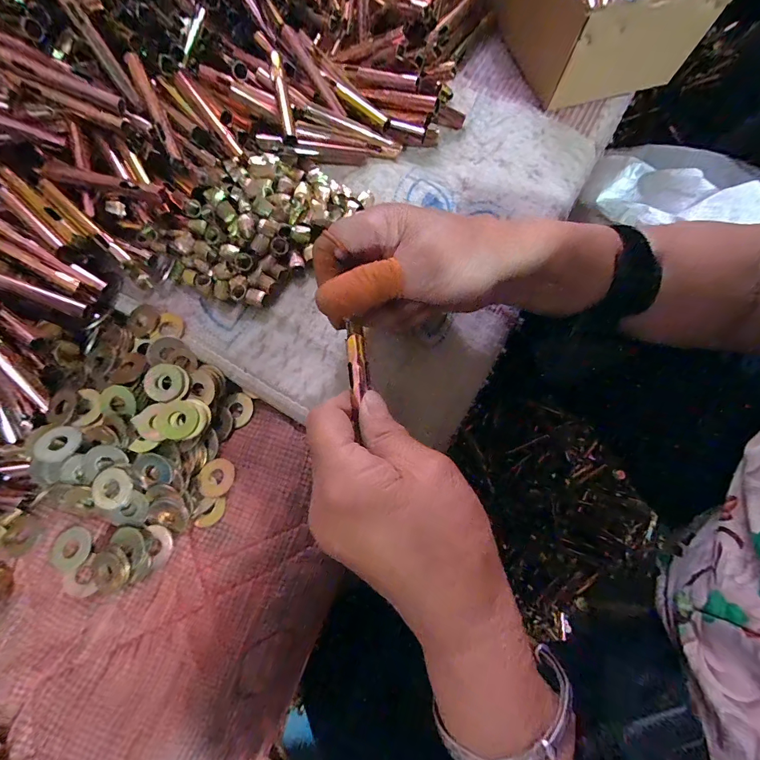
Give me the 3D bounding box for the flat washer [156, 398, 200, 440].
[{"bbox_3d":[-0.130,0.025,0.233,0.027,0.004,0.024,25,76,8],"label":"flat washer"}]

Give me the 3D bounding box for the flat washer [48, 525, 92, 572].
[{"bbox_3d":[-0.191,0.104,0.224,0.024,0.004,0.025,0,74,1],"label":"flat washer"}]

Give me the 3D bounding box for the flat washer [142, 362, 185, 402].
[{"bbox_3d":[-0.144,0.001,0.240,0.026,0.004,0.025,10,74,4],"label":"flat washer"}]

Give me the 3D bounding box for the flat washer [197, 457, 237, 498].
[{"bbox_3d":[-0.106,0.063,0.233,0.025,0.004,0.023,0,74,1],"label":"flat washer"}]

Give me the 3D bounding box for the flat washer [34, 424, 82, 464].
[{"bbox_3d":[-0.202,0.040,0.228,0.024,0.004,0.023,3,64,-7],"label":"flat washer"}]

